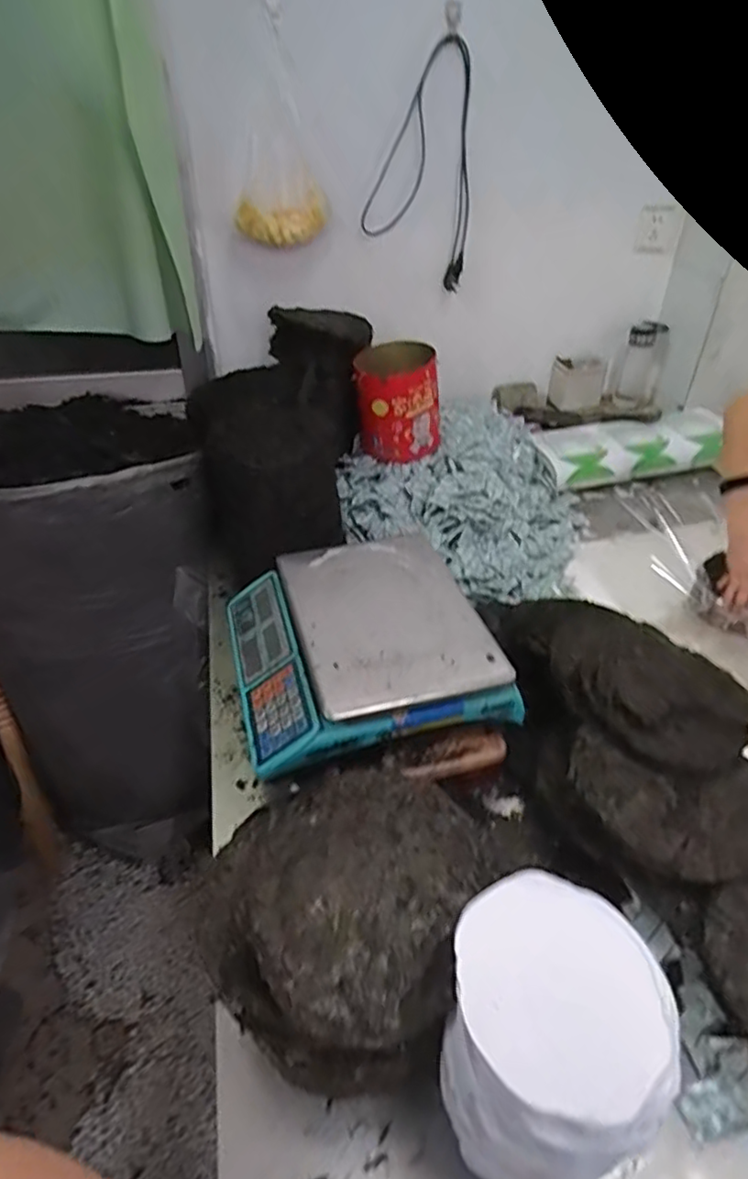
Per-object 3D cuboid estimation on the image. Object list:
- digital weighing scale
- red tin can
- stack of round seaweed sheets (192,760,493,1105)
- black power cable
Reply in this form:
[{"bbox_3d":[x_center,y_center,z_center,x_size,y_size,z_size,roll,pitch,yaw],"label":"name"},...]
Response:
[{"bbox_3d":[-0.023,0.063,0.830,0.307,0.090,0.304,-11,40,-13],"label":"digital weighing scale"},{"bbox_3d":[0.043,-0.362,1.236,0.156,0.191,0.126,-4,39,-4],"label":"red tin can"},{"bbox_3d":[-0.025,0.305,0.595,0.239,0.175,0.247,15,41,18],"label":"stack of round seaweed sheets"},{"bbox_3d":[0.155,-0.849,1.296,0.265,0.363,0.016,17,26,-30],"label":"black power cable"}]

